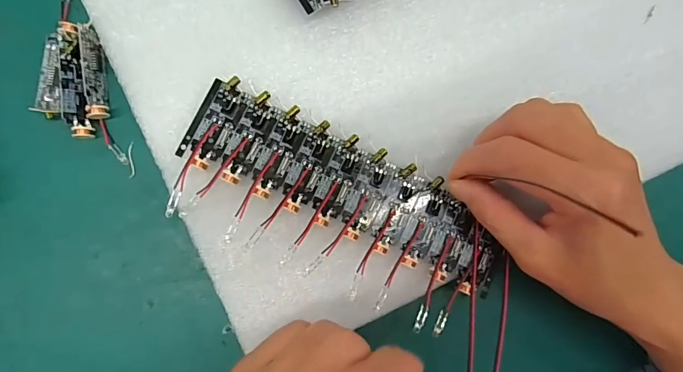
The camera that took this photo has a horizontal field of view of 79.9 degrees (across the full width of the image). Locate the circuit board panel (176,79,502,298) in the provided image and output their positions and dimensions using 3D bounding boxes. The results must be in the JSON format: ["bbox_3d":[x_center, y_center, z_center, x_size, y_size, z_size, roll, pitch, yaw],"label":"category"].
[{"bbox_3d":[0.005,0.002,0.198,0.160,0.006,0.047,28,84,-4],"label":"circuit board panel"}]

